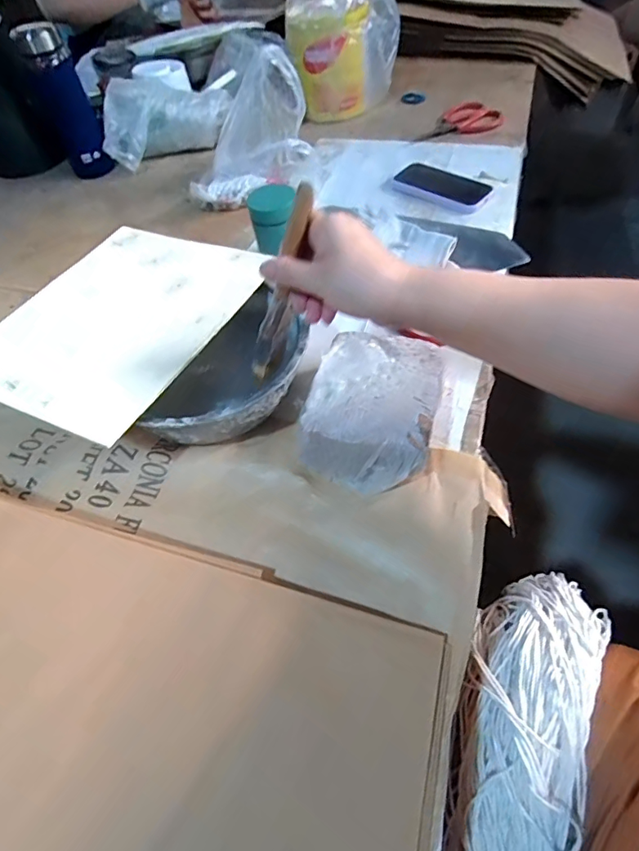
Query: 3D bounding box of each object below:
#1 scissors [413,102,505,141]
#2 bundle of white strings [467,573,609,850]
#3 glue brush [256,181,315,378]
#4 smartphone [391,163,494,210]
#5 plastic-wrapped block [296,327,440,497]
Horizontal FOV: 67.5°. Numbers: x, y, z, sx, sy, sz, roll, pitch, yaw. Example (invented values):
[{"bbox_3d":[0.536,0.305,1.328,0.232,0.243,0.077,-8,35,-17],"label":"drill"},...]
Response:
[{"bbox_3d":[0.252,-0.557,0.874,0.158,0.024,0.082,-18,54,-6],"label":"scissors"},{"bbox_3d":[0.140,0.339,0.357,0.097,0.089,0.476,15,61,15],"label":"bundle of white strings"},{"bbox_3d":[-0.029,-0.110,0.389,0.022,0.160,0.016,-17,48,-39],"label":"glue brush"},{"bbox_3d":[0.189,-0.376,0.745,0.151,0.014,0.078,29,62,25],"label":"smartphone"},{"bbox_3d":[0.049,-0.015,0.452,0.118,0.064,0.149,10,56,13],"label":"plastic-wrapped block"}]

